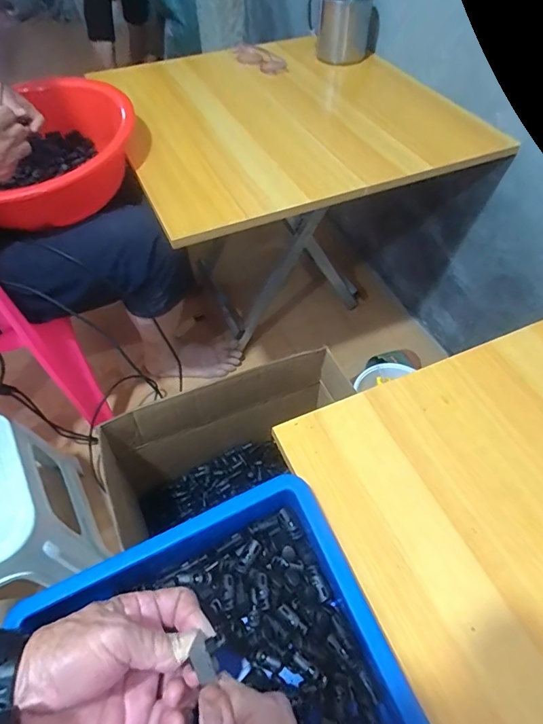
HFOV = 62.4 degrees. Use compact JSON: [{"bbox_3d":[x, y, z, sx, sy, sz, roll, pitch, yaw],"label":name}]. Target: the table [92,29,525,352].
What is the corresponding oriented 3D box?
[{"bbox_3d":[0.019,-0.315,0.995,0.564,0.503,0.575,-18,55,-12],"label":"table"}]

